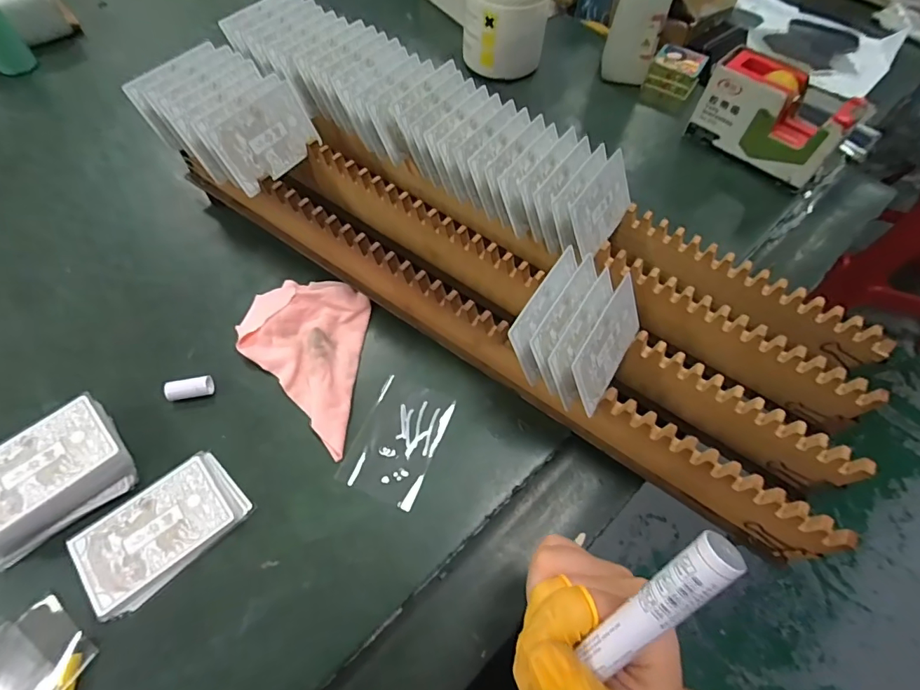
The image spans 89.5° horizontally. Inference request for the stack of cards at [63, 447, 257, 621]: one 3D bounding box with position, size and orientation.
[{"bbox_3d":[-0.191,0.117,0.297,0.094,0.005,0.061,-40,70,-22],"label":"stack of cards"}]

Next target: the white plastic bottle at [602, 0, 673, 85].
[{"bbox_3d":[0.200,-0.360,0.522,0.047,0.136,0.049,0,60,-3],"label":"white plastic bottle"}]

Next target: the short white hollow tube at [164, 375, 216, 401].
[{"bbox_3d":[-0.199,0.032,0.343,0.031,0.014,0.015,-13,62,-11],"label":"short white hollow tube"}]

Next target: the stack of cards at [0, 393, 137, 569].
[{"bbox_3d":[-0.266,0.084,0.298,0.089,0.024,0.063,-35,68,-20],"label":"stack of cards"}]

